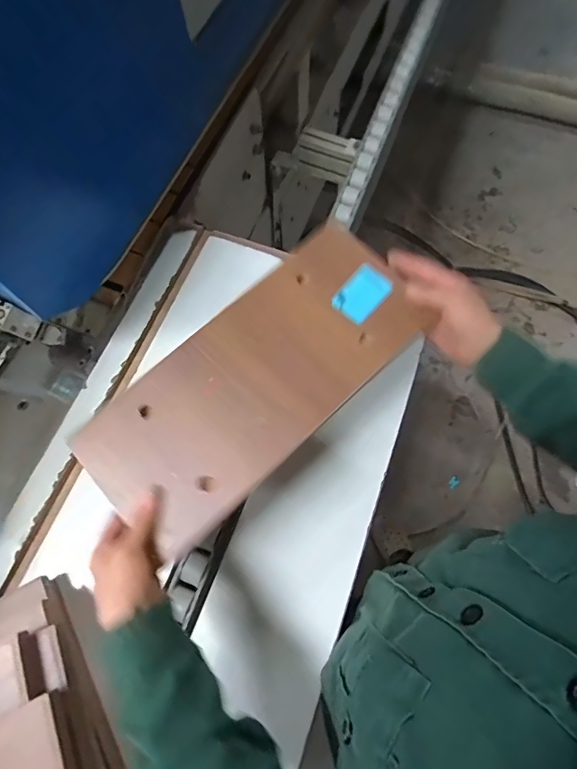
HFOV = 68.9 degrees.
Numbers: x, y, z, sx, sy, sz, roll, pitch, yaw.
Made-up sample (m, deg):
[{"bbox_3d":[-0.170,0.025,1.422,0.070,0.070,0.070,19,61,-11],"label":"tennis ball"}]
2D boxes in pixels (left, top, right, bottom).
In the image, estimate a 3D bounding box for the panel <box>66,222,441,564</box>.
[{"bbox_3d":[-0.030,-0.010,0.439,0.365,0.020,0.162,-42,75,-10],"label":"panel"}]

